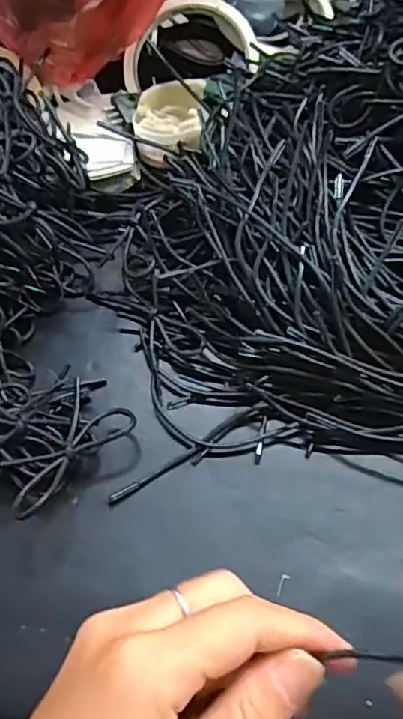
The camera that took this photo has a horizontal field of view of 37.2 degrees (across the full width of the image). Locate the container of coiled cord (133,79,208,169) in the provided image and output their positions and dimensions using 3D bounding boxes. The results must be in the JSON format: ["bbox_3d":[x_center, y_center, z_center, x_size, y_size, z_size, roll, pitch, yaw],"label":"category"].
[{"bbox_3d":[-0.020,-0.150,0.378,0.045,0.028,0.046,12,63,7],"label":"container of coiled cord"}]

